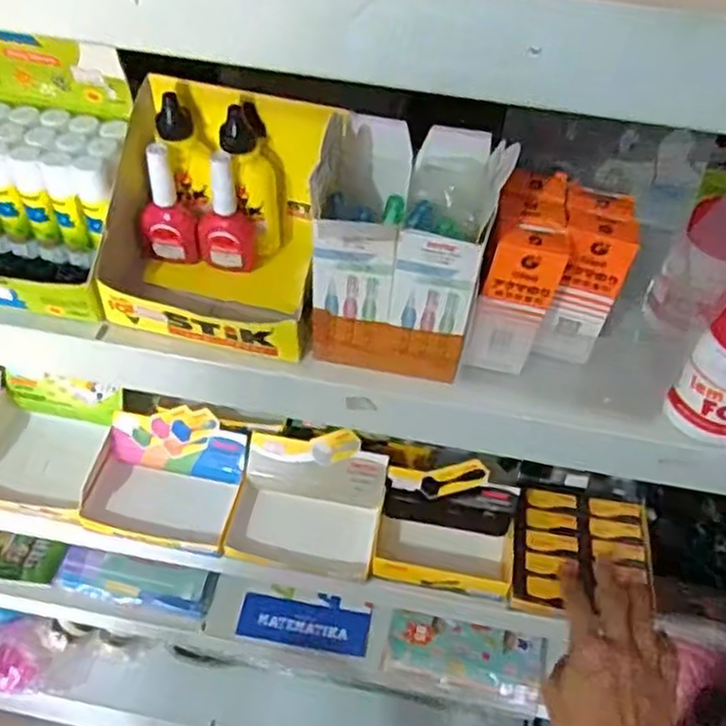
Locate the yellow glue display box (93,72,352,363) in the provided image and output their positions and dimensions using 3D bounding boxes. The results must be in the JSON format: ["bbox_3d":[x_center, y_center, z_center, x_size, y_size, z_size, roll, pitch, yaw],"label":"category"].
[{"bbox_3d":[-0.094,-0.088,0.480,0.135,0.119,0.134,9,52,3],"label":"yellow glue display box"}]

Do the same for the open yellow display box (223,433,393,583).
[{"bbox_3d":[-0.053,0.135,0.719,0.138,0.072,0.116,9,52,3],"label":"open yellow display box"}]

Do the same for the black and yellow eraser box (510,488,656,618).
[{"bbox_3d":[0.207,0.177,0.697,0.128,0.023,0.135,13,52,6],"label":"black and yellow eraser box"}]

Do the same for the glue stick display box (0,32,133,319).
[{"bbox_3d":[-0.221,-0.116,0.479,0.130,0.131,0.112,9,52,3],"label":"glue stick display box"}]

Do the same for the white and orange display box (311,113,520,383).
[{"bbox_3d":[0.023,-0.065,0.444,0.096,0.128,0.076,11,52,5],"label":"white and orange display box"}]

